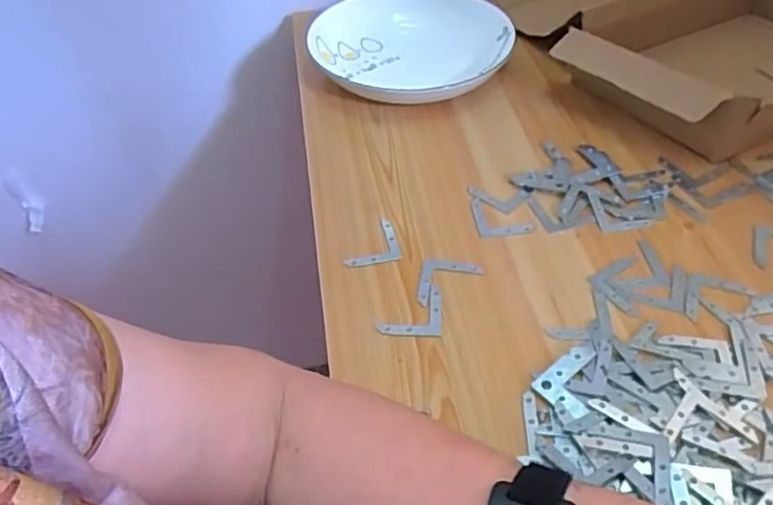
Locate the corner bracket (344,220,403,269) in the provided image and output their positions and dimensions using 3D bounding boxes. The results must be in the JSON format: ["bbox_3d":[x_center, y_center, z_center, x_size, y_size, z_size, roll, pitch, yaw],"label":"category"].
[{"bbox_3d":[-0.012,-0.007,0.475,0.041,0.004,0.045,-8,47,-6],"label":"corner bracket"}]

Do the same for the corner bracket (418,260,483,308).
[{"bbox_3d":[0.044,0.020,0.443,0.042,0.004,0.037,5,47,7],"label":"corner bracket"}]

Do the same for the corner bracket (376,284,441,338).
[{"bbox_3d":[0.016,0.038,0.428,0.042,0.004,0.044,1,46,3],"label":"corner bracket"}]

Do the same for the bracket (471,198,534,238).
[{"bbox_3d":[0.088,-0.027,0.490,0.041,0.004,0.040,-4,51,-4],"label":"bracket"}]

